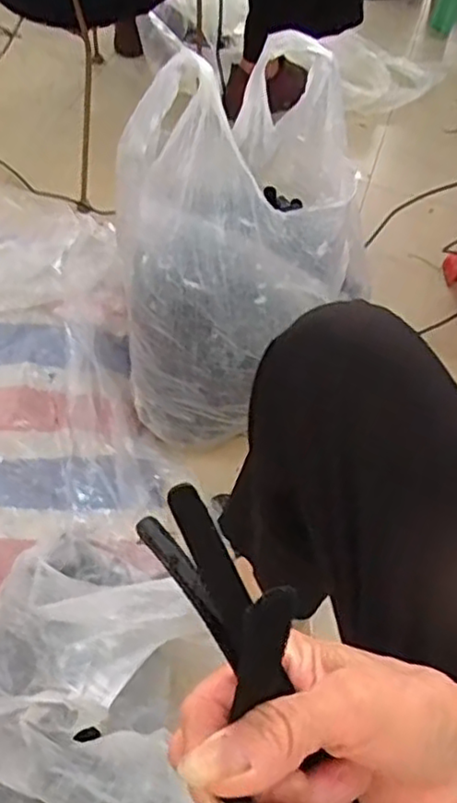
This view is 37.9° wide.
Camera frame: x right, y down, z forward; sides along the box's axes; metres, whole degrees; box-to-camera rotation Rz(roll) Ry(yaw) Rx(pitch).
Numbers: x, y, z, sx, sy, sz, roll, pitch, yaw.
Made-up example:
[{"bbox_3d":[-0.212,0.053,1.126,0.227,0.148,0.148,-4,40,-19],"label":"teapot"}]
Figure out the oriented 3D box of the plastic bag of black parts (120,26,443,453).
[{"bbox_3d":[0.017,-0.179,0.777,0.301,0.387,0.244,-29,62,-24],"label":"plastic bag of black parts"}]

